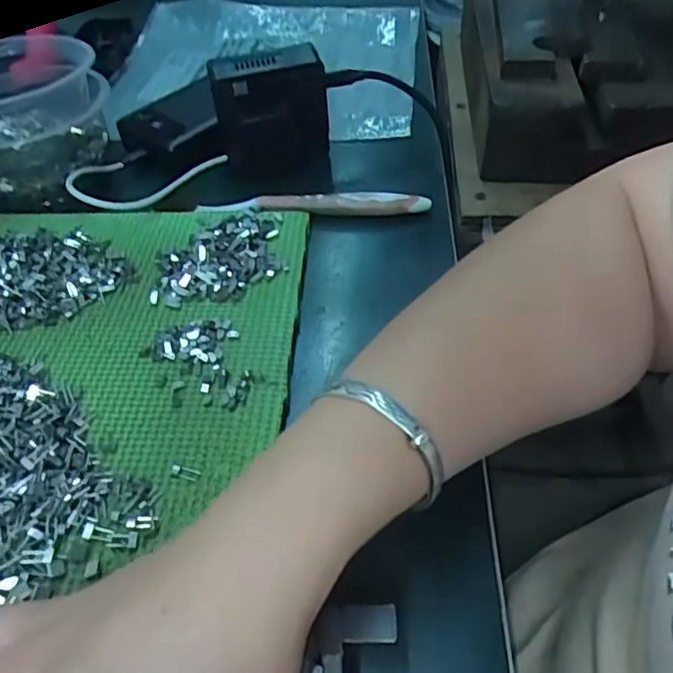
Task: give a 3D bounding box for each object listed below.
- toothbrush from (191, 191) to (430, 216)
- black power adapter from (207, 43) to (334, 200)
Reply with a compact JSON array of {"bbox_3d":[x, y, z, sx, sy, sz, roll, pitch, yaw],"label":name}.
[{"bbox_3d":[-0.015,-0.086,0.389,0.148,0.012,0.012,0,48,3],"label":"toothbrush"},{"bbox_3d":[-0.043,-0.148,0.424,0.074,0.091,0.032,-5,48,-1],"label":"black power adapter"}]

